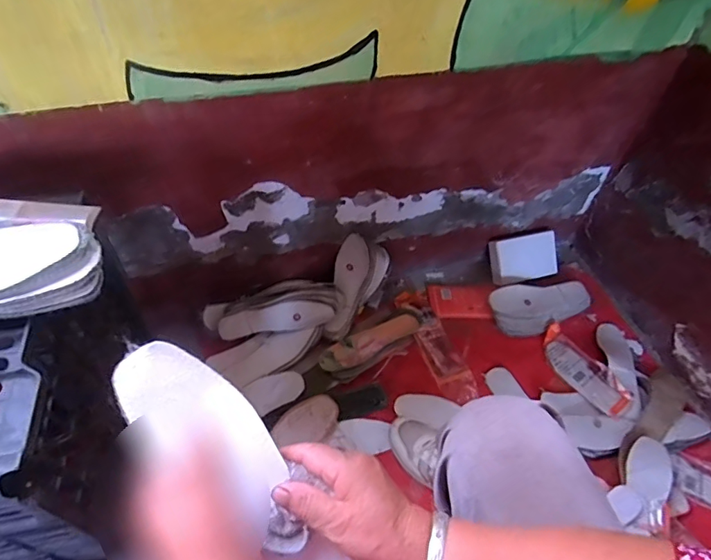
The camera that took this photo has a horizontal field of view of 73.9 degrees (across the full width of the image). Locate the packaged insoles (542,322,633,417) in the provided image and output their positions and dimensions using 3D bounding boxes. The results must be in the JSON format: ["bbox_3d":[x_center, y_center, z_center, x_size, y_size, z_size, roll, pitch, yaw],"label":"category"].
[{"bbox_3d":[0.466,0.183,0.969,0.081,0.030,0.204,-21,56,-20],"label":"packaged insoles"}]

